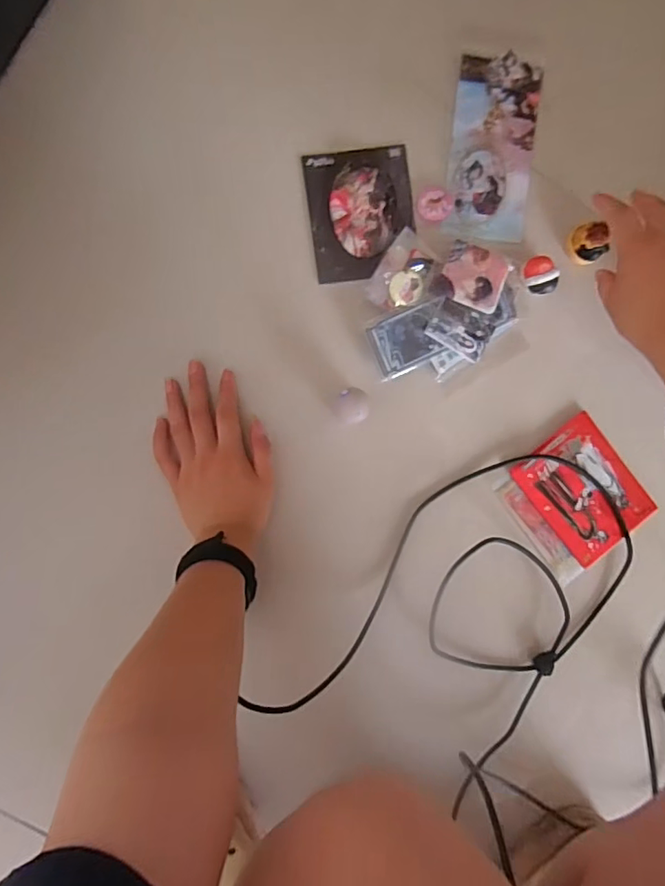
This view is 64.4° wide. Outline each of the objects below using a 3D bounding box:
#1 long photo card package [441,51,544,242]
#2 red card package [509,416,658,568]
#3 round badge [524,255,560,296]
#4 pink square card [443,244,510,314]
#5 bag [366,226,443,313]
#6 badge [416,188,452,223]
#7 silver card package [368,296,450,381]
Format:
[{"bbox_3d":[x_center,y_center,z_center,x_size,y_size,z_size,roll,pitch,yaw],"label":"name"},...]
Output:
[{"bbox_3d":[0.153,-0.279,0.503,0.080,0.007,0.170,5,92,-3],"label":"long photo card package"},{"bbox_3d":[0.250,0.048,0.523,0.096,0.005,0.126,-39,94,2],"label":"red card package"},{"bbox_3d":[0.197,-0.159,0.500,0.027,0.015,0.035,-26,94,1],"label":"round badge"},{"bbox_3d":[0.133,-0.156,0.489,0.057,0.006,0.058,20,81,-4],"label":"pink square card"},{"bbox_3d":[0.070,-0.157,0.493,0.050,0.018,0.071,32,93,-3],"label":"bag"},{"bbox_3d":[0.097,-0.226,0.500,0.032,0.007,0.032,0,94,-1],"label":"badge"},{"bbox_3d":[0.074,-0.097,0.496,0.074,0.005,0.054,-22,105,-4],"label":"silver card package"}]

